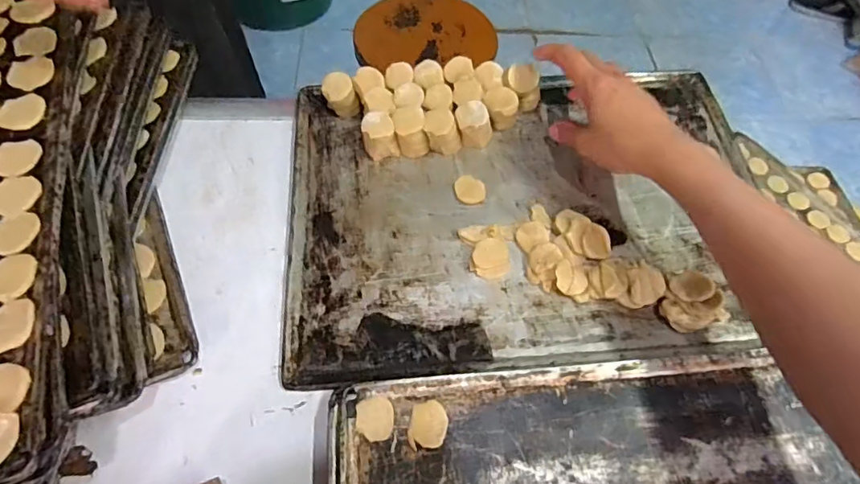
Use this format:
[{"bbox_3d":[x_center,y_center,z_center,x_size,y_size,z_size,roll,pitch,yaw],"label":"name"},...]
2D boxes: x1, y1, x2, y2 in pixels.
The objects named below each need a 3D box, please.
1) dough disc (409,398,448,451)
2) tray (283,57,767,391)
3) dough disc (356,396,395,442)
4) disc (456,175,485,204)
[{"bbox_3d":[-0.001,0.132,0.384,0.026,0.004,0.034,10,58,2],"label":"dough disc"},{"bbox_3d":[0.098,-0.039,0.495,0.450,0.049,0.318,-1,59,-5],"label":"tray"},{"bbox_3d":[-0.039,0.128,0.384,0.026,0.004,0.030,-2,59,-5],"label":"dough disc"},{"bbox_3d":[0.039,-0.051,0.519,0.029,0.005,0.030,2,58,-3],"label":"disc"}]

